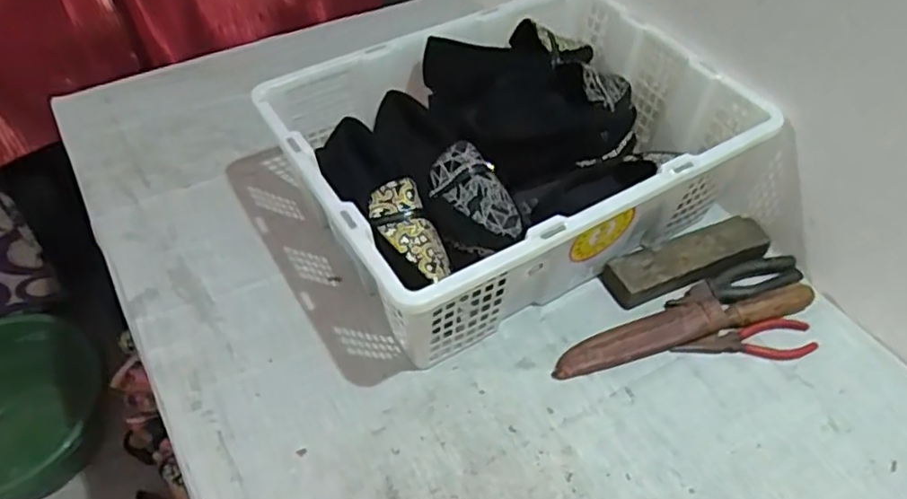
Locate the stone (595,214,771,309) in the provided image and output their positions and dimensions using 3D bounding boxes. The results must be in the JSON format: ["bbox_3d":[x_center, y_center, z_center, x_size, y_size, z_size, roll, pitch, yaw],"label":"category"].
[{"bbox_3d":[0.271,0.012,0.767,0.196,0.036,0.052,-17,51,-15],"label":"stone"}]

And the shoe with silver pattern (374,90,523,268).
[{"bbox_3d":[-0.013,-0.083,0.736,0.082,0.084,0.249,-21,52,-19],"label":"shoe with silver pattern"}]

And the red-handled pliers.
[{"bbox_3d":[0.318,0.101,0.722,0.157,0.012,0.042,-4,49,-5],"label":"red-handled pliers"}]

